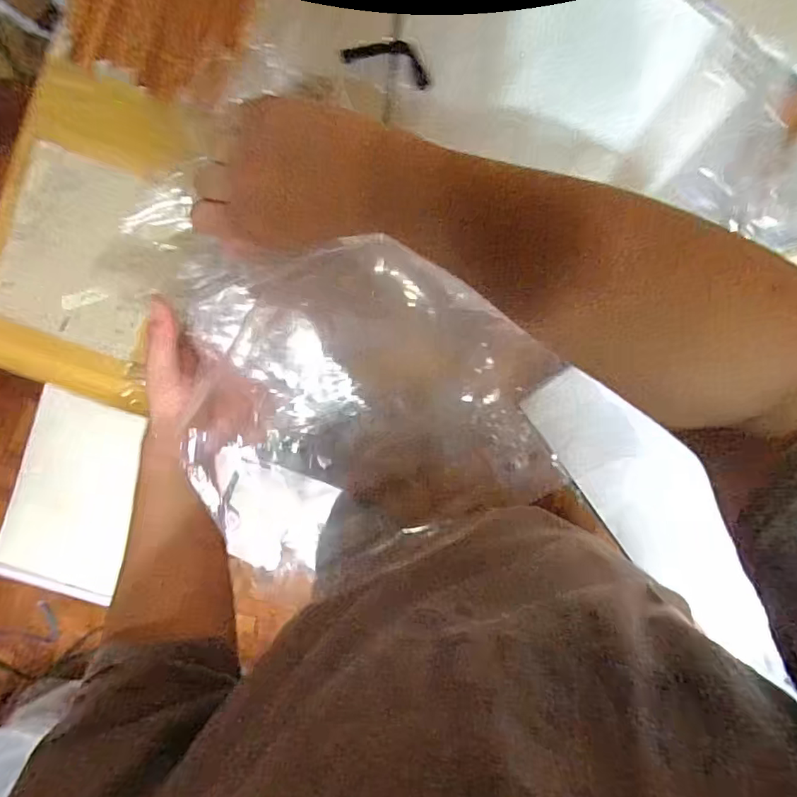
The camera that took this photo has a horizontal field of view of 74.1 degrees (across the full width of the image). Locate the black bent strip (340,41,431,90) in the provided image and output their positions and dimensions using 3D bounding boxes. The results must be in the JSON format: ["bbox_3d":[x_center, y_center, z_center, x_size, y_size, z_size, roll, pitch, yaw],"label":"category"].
[{"bbox_3d":[-0.006,-0.256,0.397,0.069,0.008,0.027,21,88,4],"label":"black bent strip"}]

